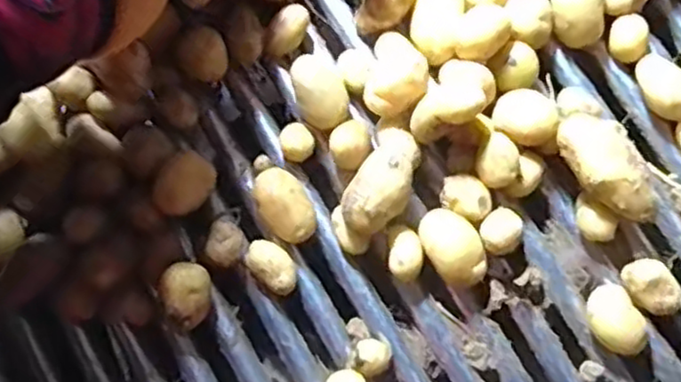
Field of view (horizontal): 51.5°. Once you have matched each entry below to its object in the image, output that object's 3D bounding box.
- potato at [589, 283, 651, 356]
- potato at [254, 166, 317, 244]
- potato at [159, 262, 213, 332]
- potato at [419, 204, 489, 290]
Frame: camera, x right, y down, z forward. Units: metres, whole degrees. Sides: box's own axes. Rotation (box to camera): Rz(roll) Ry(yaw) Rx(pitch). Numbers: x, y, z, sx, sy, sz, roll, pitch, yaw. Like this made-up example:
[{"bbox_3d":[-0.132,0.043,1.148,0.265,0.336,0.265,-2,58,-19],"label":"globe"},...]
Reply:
[{"bbox_3d":[0.183,0.087,0.471,0.034,0.025,0.046,-29,80,-5],"label":"potato"},{"bbox_3d":[-0.038,0.010,0.489,0.034,0.025,0.053,-24,80,-4],"label":"potato"},{"bbox_3d":[-0.102,0.070,0.474,0.030,0.032,0.043,-1,83,-1],"label":"potato"},{"bbox_3d":[0.076,0.039,0.481,0.034,0.026,0.056,-28,80,-5],"label":"potato"}]

